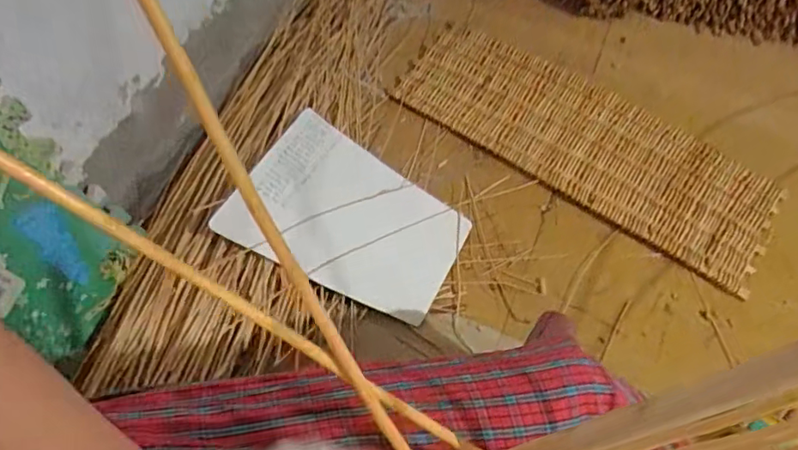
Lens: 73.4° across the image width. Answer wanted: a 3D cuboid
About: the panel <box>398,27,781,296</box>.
[{"bbox_3d":[0.345,-0.152,0.986,0.701,0.021,0.247,32,74,8],"label":"panel"}]

